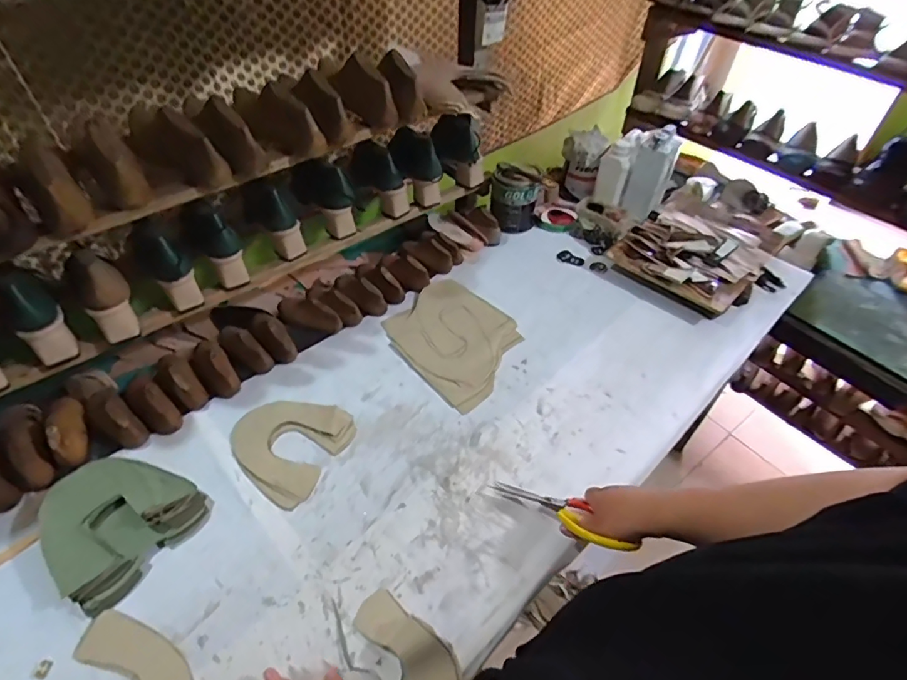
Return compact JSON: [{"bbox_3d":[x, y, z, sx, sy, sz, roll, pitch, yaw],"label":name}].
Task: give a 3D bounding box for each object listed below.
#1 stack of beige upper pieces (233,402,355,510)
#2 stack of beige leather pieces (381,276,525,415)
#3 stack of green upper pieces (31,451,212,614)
[{"bbox_3d":[-0.261,0.155,0.765,0.167,0.008,0.166,23,50,17],"label":"stack of beige upper pieces"},{"bbox_3d":[0.004,-0.011,0.925,0.223,0.009,0.267,-35,57,-30],"label":"stack of beige leather pieces"},{"bbox_3d":[-0.452,0.235,0.653,0.174,0.045,0.173,27,51,20],"label":"stack of green upper pieces"}]

